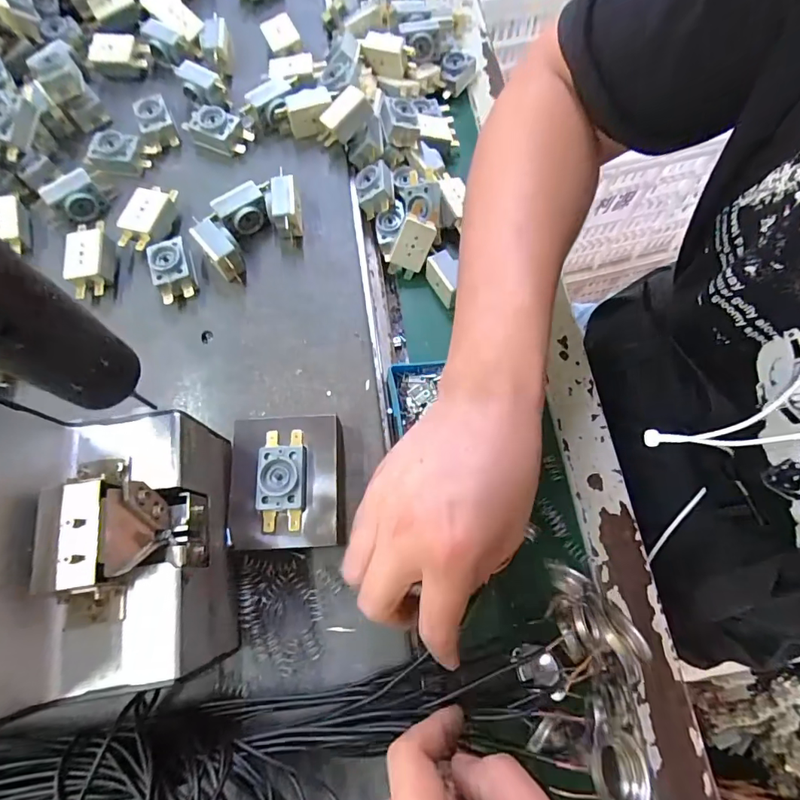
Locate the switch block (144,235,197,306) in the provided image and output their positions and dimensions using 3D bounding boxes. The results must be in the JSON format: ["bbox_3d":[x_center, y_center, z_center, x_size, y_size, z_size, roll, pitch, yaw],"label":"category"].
[{"bbox_3d":[-0.169,-0.096,0.349,0.027,0.024,0.046,-21,72,-8],"label":"switch block"}]

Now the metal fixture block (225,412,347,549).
[{"bbox_3d":[-0.070,0.052,0.294,0.068,0.025,0.079,-3,70,-2],"label":"metal fixture block"}]

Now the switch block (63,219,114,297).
[{"bbox_3d":[-0.234,-0.105,0.354,0.027,0.025,0.051,-5,70,-2],"label":"switch block"}]

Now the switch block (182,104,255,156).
[{"bbox_3d":[-0.154,-0.227,0.393,0.055,0.025,0.026,22,71,7],"label":"switch block"}]

